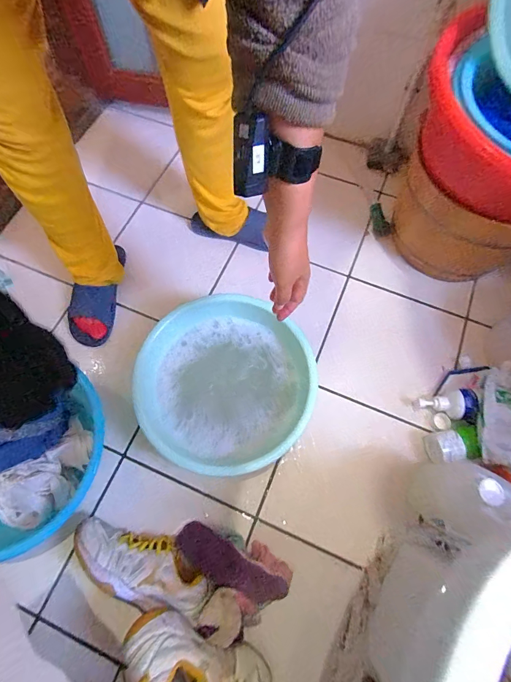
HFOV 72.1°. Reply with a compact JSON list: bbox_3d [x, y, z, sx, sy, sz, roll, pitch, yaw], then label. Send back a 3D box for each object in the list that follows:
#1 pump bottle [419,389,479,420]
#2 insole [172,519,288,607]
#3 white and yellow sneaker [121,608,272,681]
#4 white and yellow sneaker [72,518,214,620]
[{"bbox_3d":[0.411,0.138,0.753,0.119,0.050,0.067,-7,68,-3],"label":"pump bottle"},{"bbox_3d":[-0.053,0.411,0.646,0.220,0.025,0.066,19,68,22],"label":"insole"},{"bbox_3d":[-0.079,0.510,0.532,0.267,0.089,0.099,38,70,-19],"label":"white and yellow sneaker"},{"bbox_3d":[-0.202,0.397,0.629,0.255,0.110,0.091,24,70,9],"label":"white and yellow sneaker"}]

